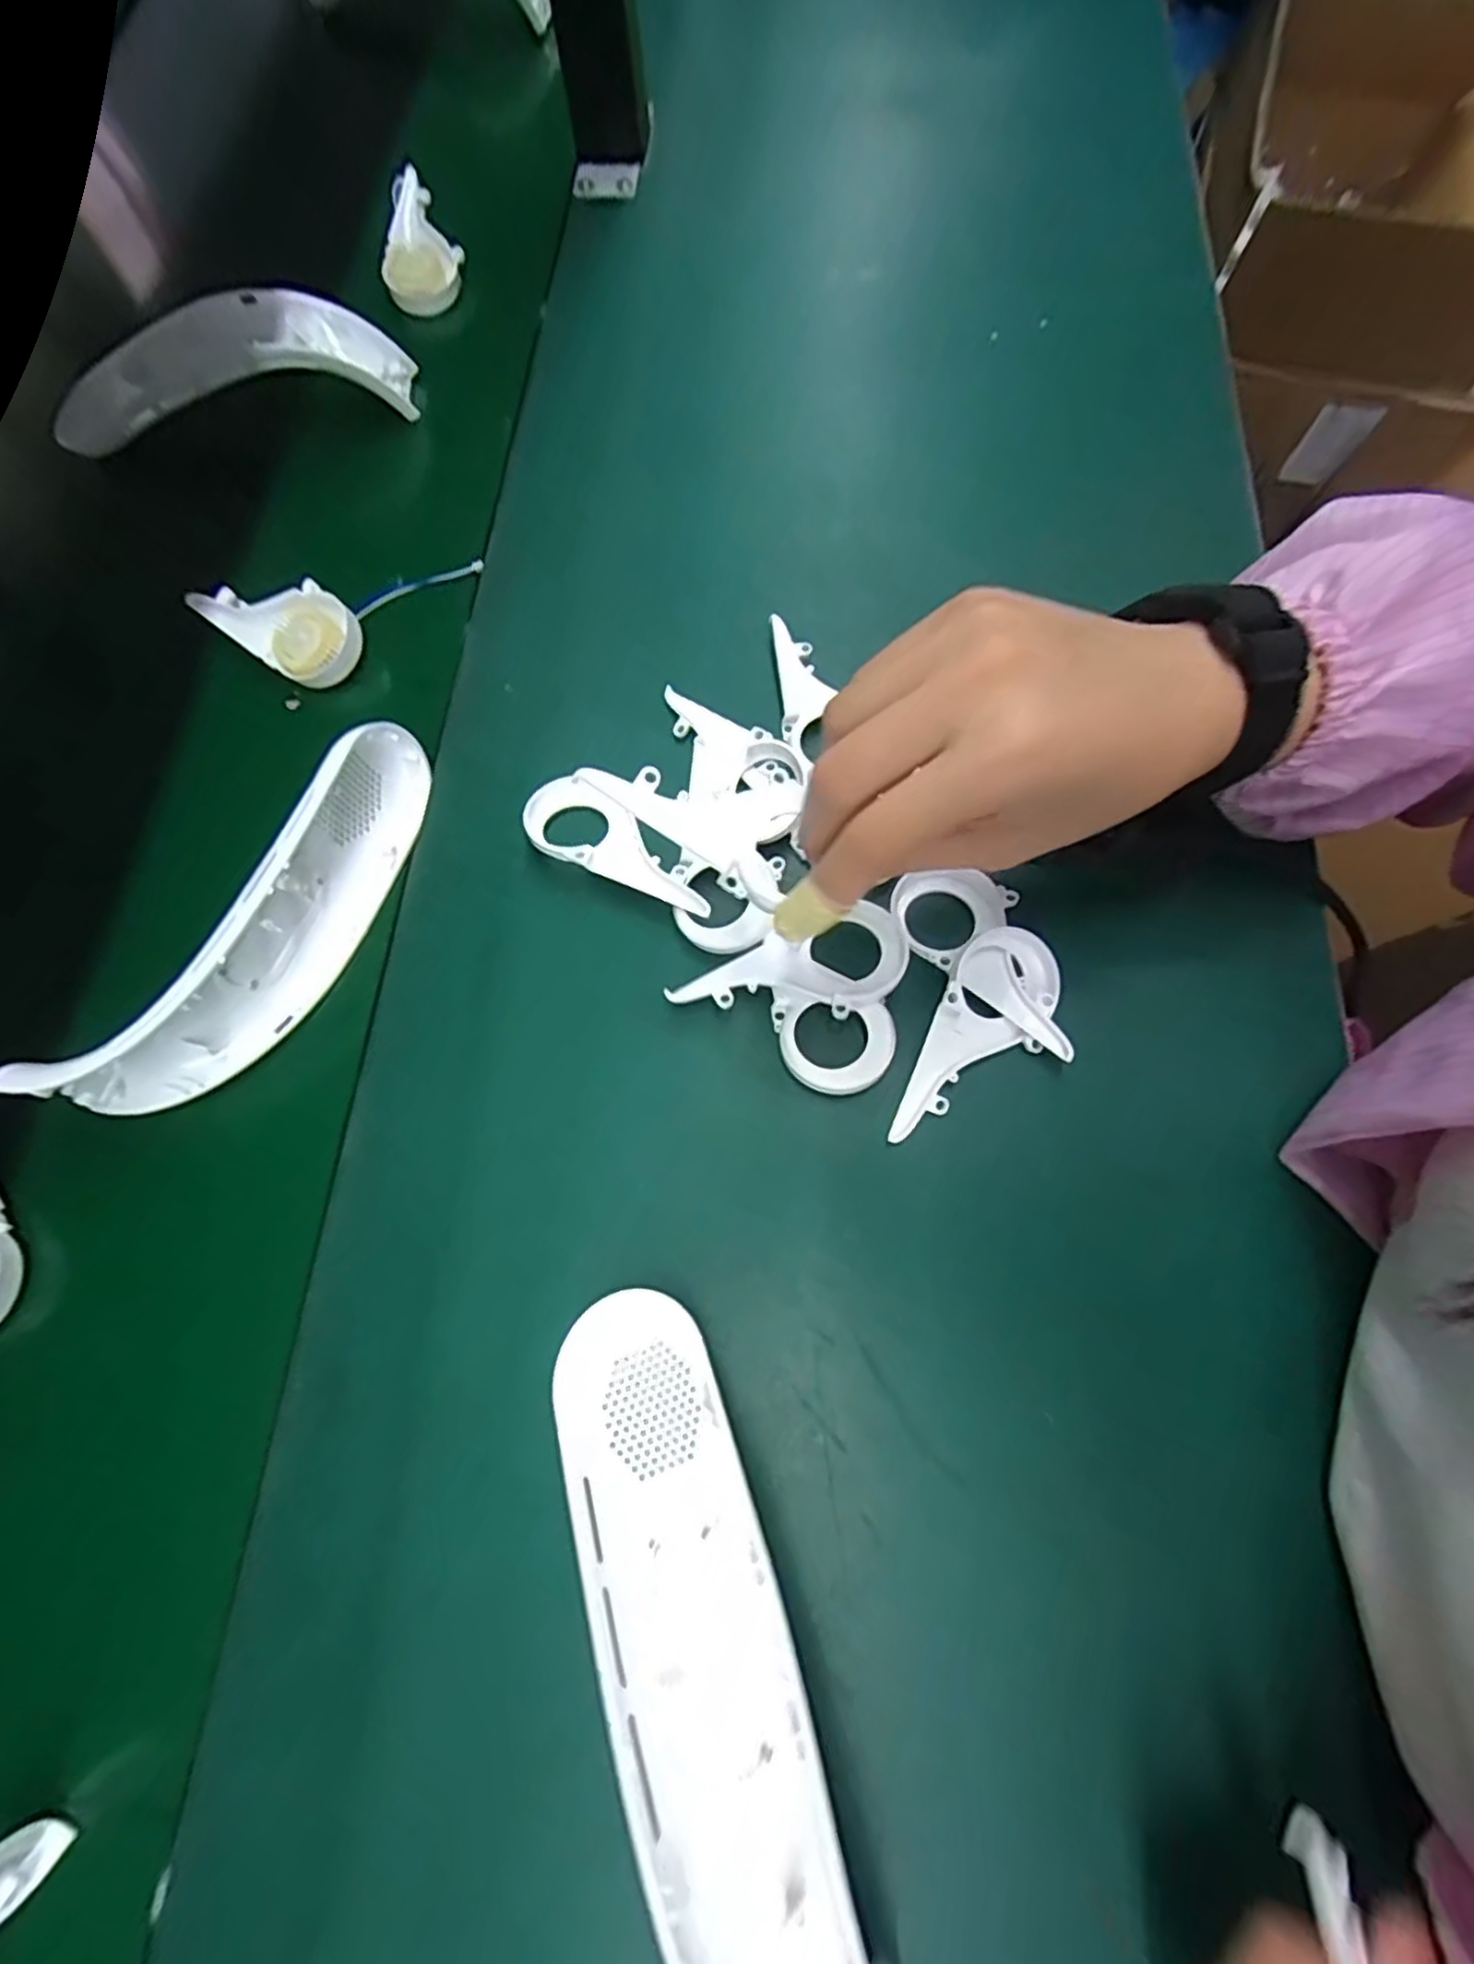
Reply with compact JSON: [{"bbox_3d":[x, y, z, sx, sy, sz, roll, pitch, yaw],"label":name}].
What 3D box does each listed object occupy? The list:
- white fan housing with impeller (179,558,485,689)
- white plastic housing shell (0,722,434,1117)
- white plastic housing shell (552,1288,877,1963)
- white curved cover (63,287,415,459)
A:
[{"bbox_3d":[-0.202,-0.184,0.367,0.138,0.025,0.055,-11,72,-1],"label":"white fan housing with impeller"},{"bbox_3d":[-0.194,-0.026,0.297,0.048,0.040,0.194,34,77,12],"label":"white plastic housing shell"},{"bbox_3d":[-0.010,0.193,0.213,0.055,0.049,0.189,-21,72,-4],"label":"white plastic housing shell"},{"bbox_3d":[-0.288,-0.345,0.413,0.194,0.042,0.063,-12,72,-1],"label":"white curved cover"}]

